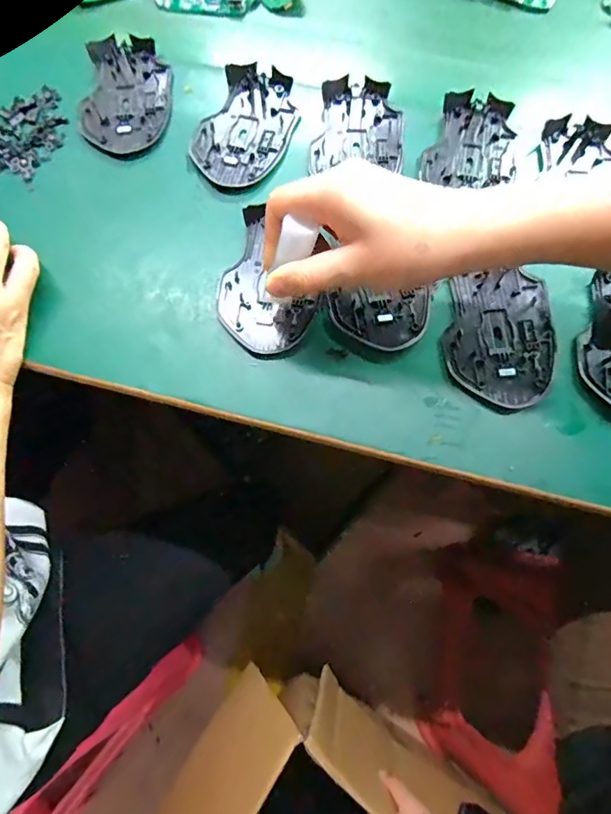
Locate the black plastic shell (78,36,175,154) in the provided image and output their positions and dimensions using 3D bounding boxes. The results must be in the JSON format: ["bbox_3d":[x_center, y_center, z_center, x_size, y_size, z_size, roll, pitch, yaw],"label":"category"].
[{"bbox_3d":[-0.151,-0.264,0.373,0.073,0.014,0.112,-3,71,-2],"label":"black plastic shell"}]

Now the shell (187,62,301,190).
[{"bbox_3d":[-0.049,-0.230,0.363,0.072,0.014,0.113,22,72,6],"label":"shell"}]

